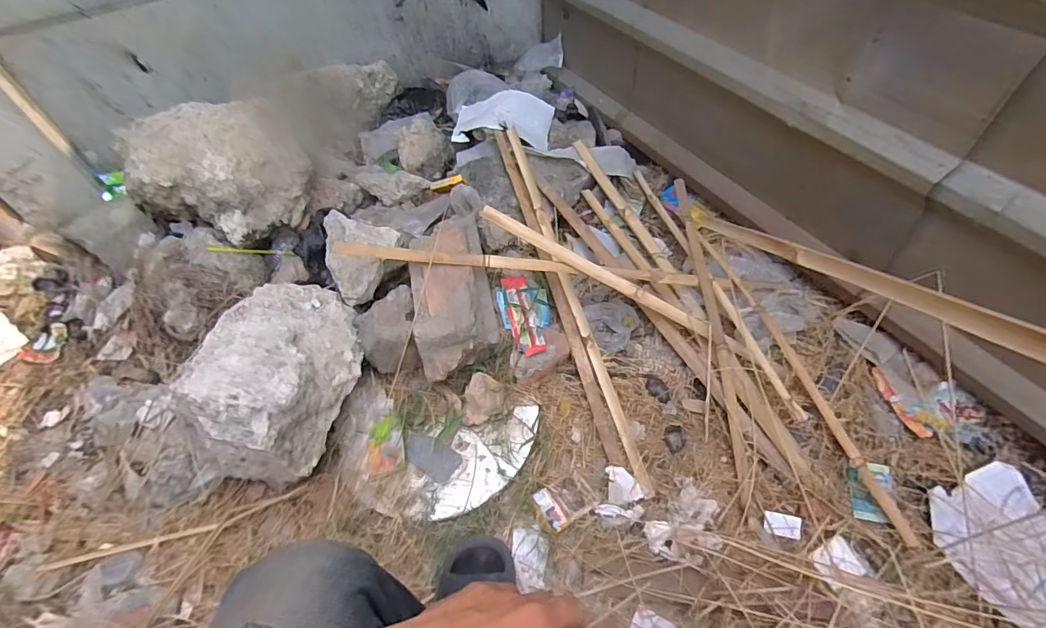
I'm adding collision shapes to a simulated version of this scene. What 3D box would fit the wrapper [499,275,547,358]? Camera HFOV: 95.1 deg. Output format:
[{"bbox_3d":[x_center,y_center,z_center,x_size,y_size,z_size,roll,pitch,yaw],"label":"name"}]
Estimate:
[{"bbox_3d":[-0.001,0.005,1.001,0.055,0.021,0.203,-13,54,-5],"label":"wrapper"}]

